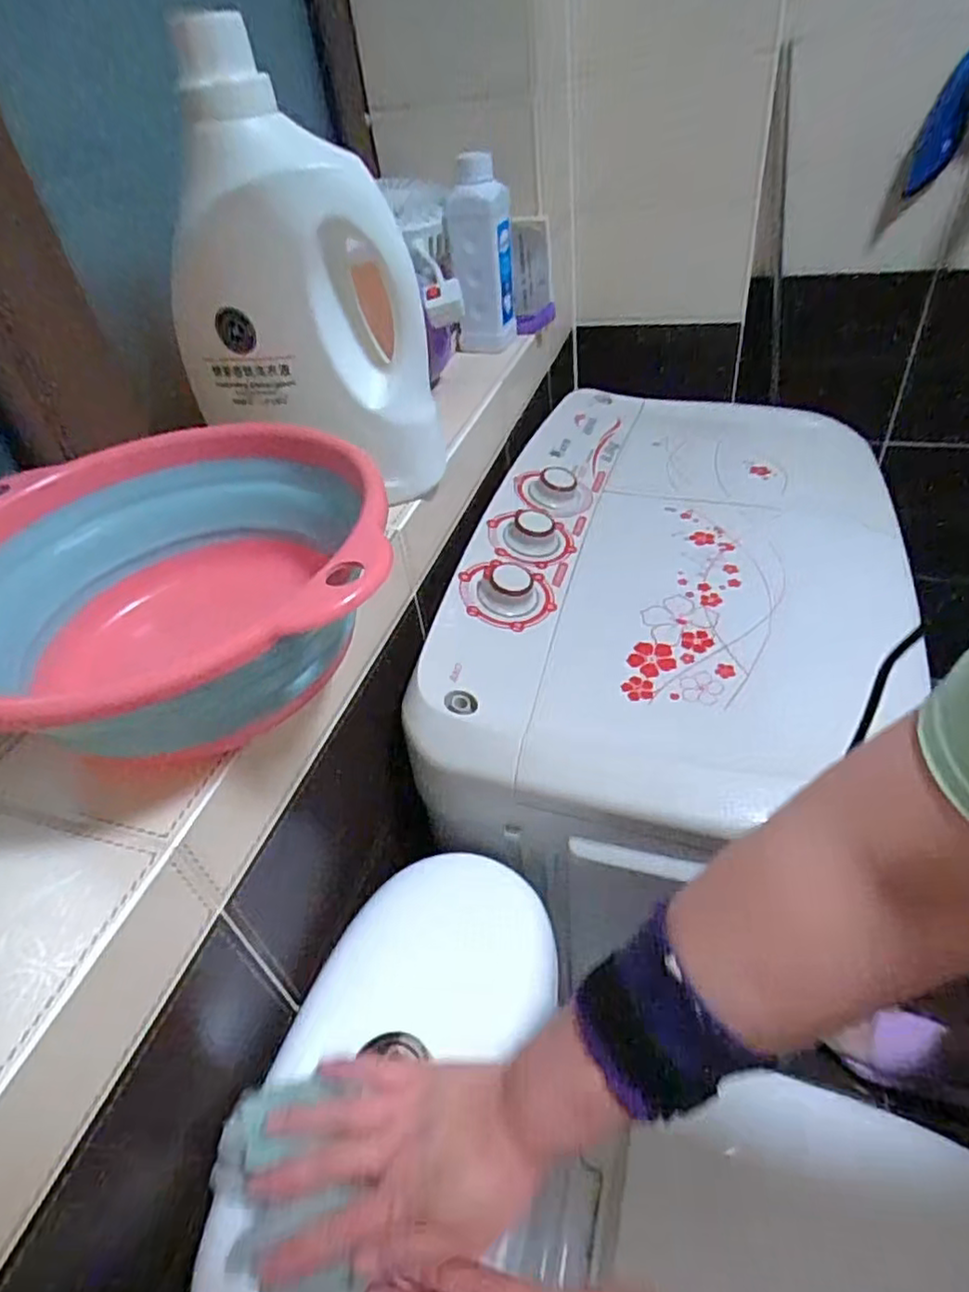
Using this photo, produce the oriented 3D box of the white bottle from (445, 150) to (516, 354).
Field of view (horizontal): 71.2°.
[{"bbox_3d":[-0.002,-0.463,0.809,0.076,0.192,0.075,-6,41,3],"label":"white bottle"}]

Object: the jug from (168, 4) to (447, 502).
[{"bbox_3d":[-0.144,-0.258,0.508,0.186,0.289,0.082,-3,41,6],"label":"jug"}]

